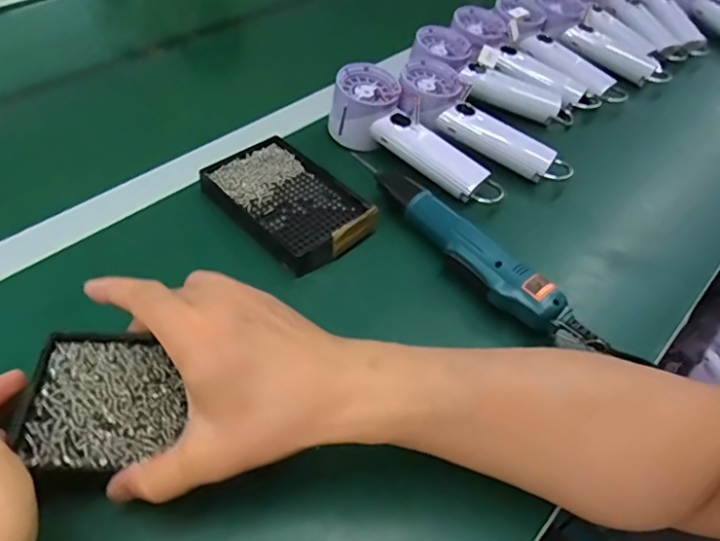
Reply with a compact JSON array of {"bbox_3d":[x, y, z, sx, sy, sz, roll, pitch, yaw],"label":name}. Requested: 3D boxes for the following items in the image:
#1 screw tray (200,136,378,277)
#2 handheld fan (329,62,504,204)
[{"bbox_3d":[-0.062,-0.061,0.481,0.147,0.023,0.090,38,56,24],"label":"screw tray"},{"bbox_3d":[0.053,-0.124,0.538,0.197,0.057,0.063,39,55,10],"label":"handheld fan"}]

